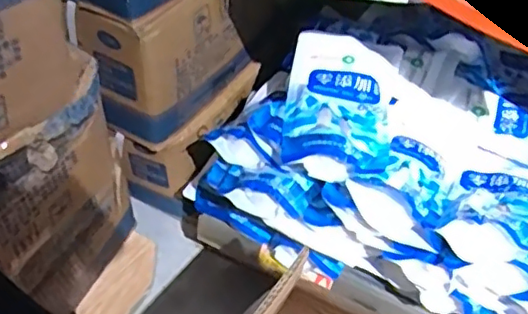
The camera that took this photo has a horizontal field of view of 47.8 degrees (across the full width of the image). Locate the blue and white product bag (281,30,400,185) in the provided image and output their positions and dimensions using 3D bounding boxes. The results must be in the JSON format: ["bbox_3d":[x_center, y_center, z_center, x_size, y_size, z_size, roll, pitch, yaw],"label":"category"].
[{"bbox_3d":[0.077,-0.057,0.645,0.118,0.058,0.181,10,46,5],"label":"blue and white product bag"}]

